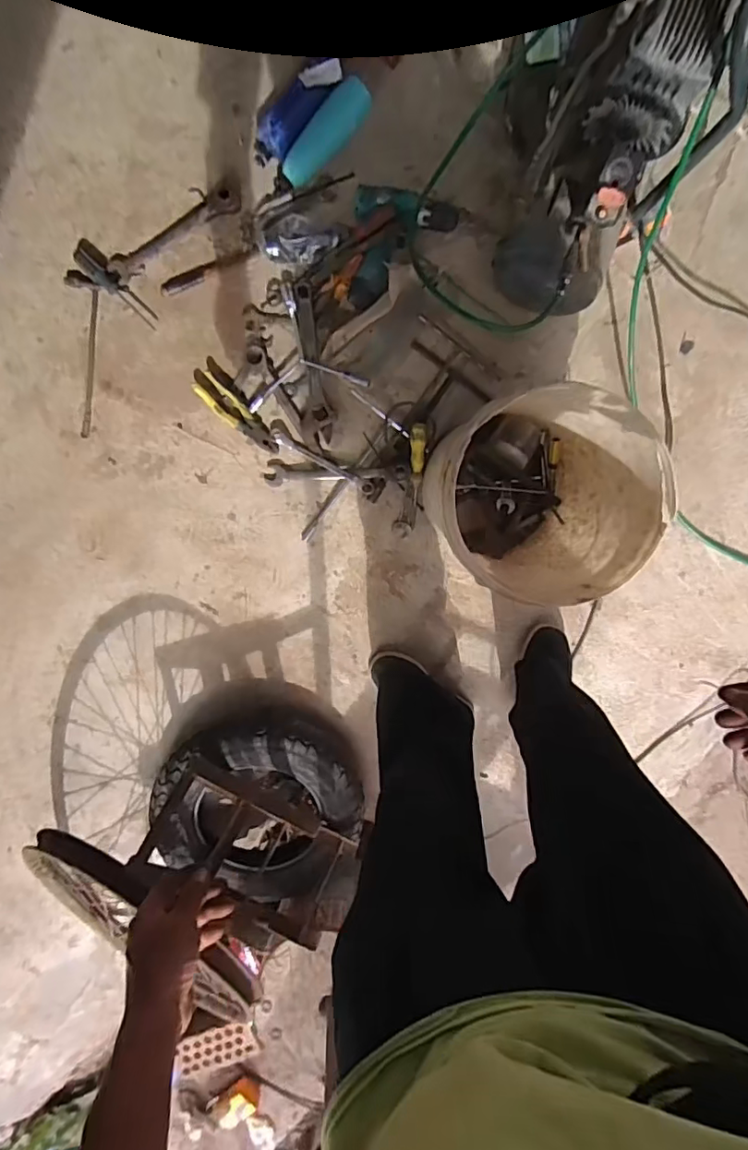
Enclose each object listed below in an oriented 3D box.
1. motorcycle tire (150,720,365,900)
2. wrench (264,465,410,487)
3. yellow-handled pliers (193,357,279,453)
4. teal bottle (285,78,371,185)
[{"bbox_3d":[-0.238,0.478,1.113,0.393,0.109,0.357,31,98,-8],"label":"motorcycle tire"},{"bbox_3d":[-0.072,-0.192,1.056,0.274,0.022,0.038,1,97,4],"label":"wrench"},{"bbox_3d":[-0.268,-0.315,1.045,0.063,0.019,0.210,-40,93,8],"label":"yellow-handled pliers"},{"bbox_3d":[-0.087,-0.795,0.988,0.201,0.051,0.063,-42,92,8],"label":"teal bottle"}]

